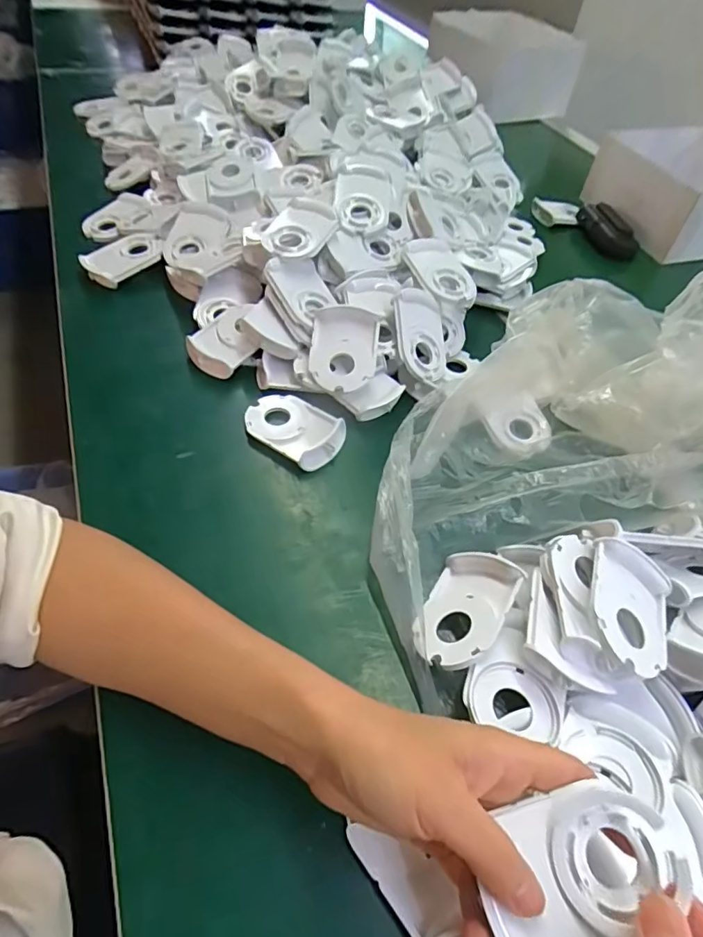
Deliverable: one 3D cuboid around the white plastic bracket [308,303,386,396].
[{"bbox_3d":[-0.008,-0.104,0.466,0.059,0.021,0.078,11,75,2],"label":"white plastic bracket"}]

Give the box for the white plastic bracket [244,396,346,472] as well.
[{"bbox_3d":[-0.047,-0.036,0.438,0.081,0.018,0.055,32,54,19],"label":"white plastic bracket"}]

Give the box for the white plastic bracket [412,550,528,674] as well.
[{"bbox_3d":[0.071,0.091,0.337,0.059,0.020,0.079,-4,36,46],"label":"white plastic bracket"}]

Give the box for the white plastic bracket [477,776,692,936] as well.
[{"bbox_3d":[0.095,0.165,0.216,0.079,0.027,0.054,-11,53,-13],"label":"white plastic bracket"}]

